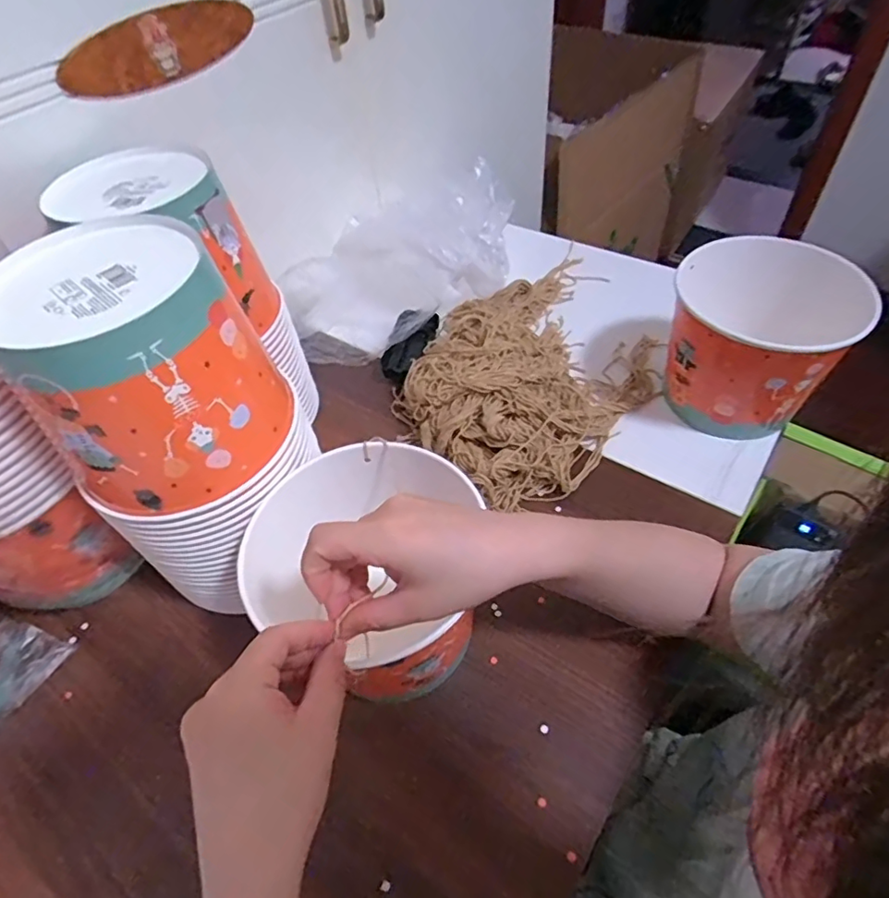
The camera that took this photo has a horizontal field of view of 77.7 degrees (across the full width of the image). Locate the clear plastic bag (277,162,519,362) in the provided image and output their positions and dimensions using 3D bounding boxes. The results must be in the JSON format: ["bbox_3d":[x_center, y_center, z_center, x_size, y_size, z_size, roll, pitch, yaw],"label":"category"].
[{"bbox_3d":[-0.049,-0.233,0.687,0.300,0.133,0.161,-17,51,-8],"label":"clear plastic bag"}]

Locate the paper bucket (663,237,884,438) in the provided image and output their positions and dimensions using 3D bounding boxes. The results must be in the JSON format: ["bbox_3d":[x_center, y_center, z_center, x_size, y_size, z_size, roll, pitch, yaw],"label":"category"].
[{"bbox_3d":[0.306,-0.110,0.554,0.163,0.130,0.164,-3,50,3],"label":"paper bucket"}]

